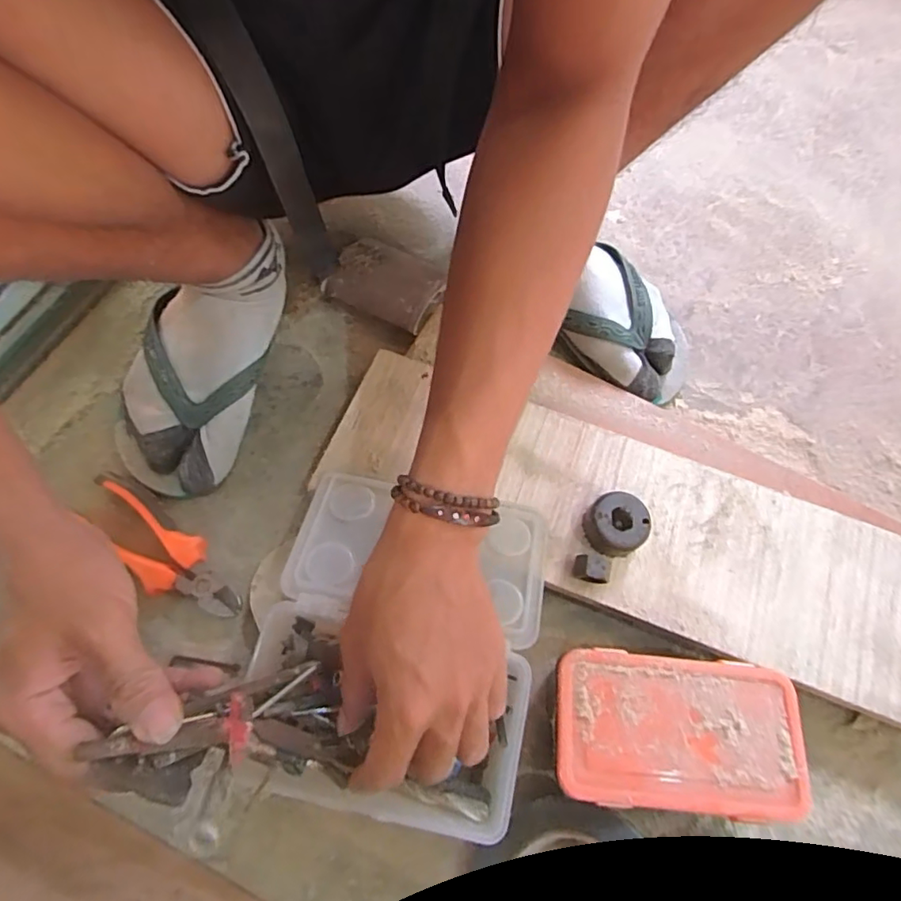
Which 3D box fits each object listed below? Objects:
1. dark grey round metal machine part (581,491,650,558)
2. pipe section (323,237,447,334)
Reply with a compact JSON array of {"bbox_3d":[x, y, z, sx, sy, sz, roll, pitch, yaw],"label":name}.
[{"bbox_3d":[0.114,0.051,0.378,0.039,0.026,0.040,1,68,-3],"label":"dark grey round metal machine part"},{"bbox_3d":[-0.058,-0.150,0.495,0.103,0.041,0.066,32,70,10],"label":"pipe section"}]

